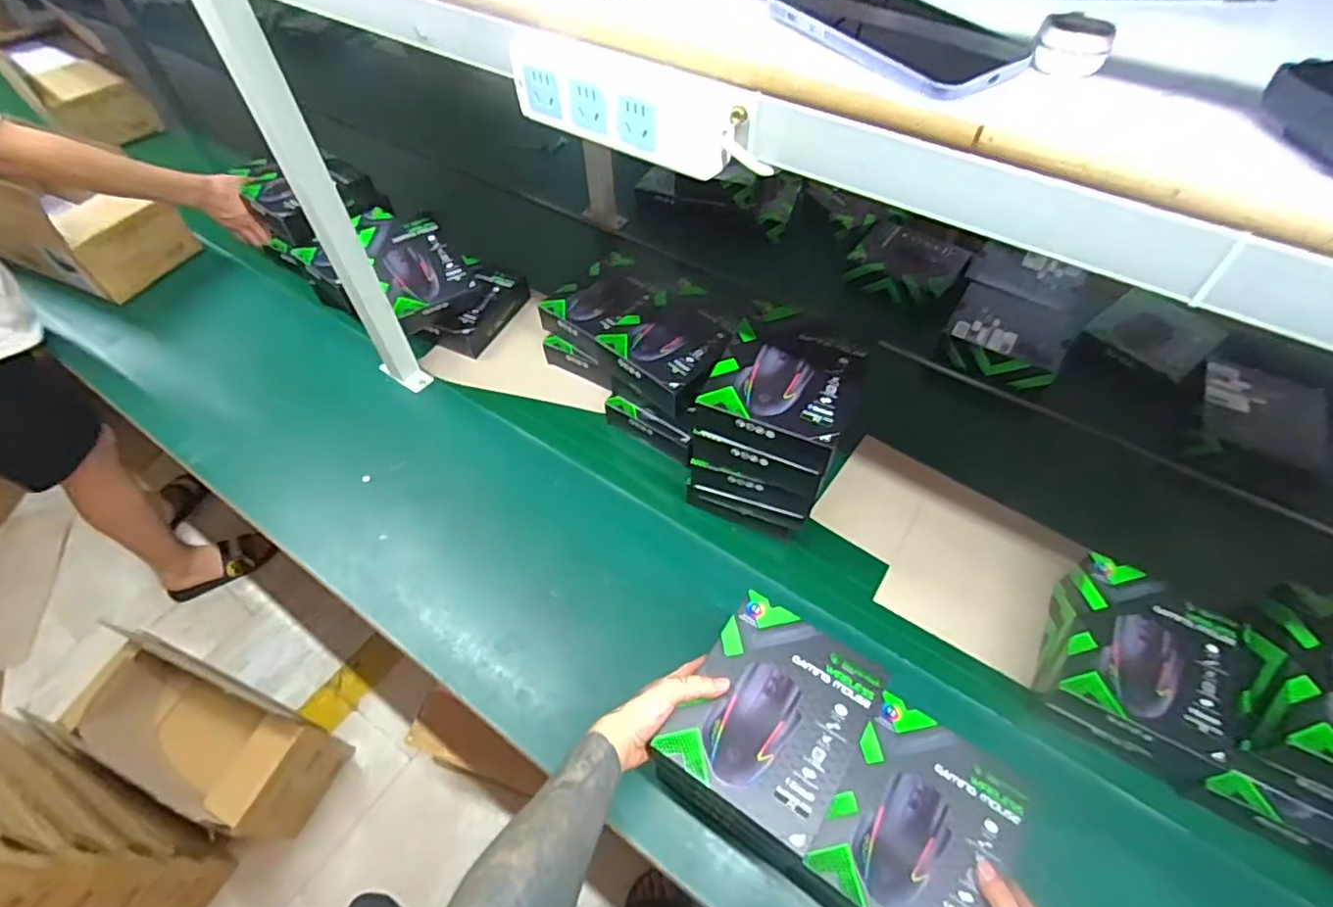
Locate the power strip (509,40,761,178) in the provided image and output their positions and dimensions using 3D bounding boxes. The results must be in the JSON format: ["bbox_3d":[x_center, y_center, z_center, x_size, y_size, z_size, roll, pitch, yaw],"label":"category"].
[{"bbox_3d":[-0.032,-0.244,0.430,0.176,0.050,0.033,29,58,19],"label":"power strip"}]

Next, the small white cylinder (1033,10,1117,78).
[{"bbox_3d":[0.233,-0.234,0.355,0.038,0.022,0.031,31,59,20],"label":"small white cylinder"}]

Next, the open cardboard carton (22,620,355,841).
[{"bbox_3d":[-0.940,0.592,1.274,0.507,0.263,0.230,19,56,13],"label":"open cardboard carton"}]

